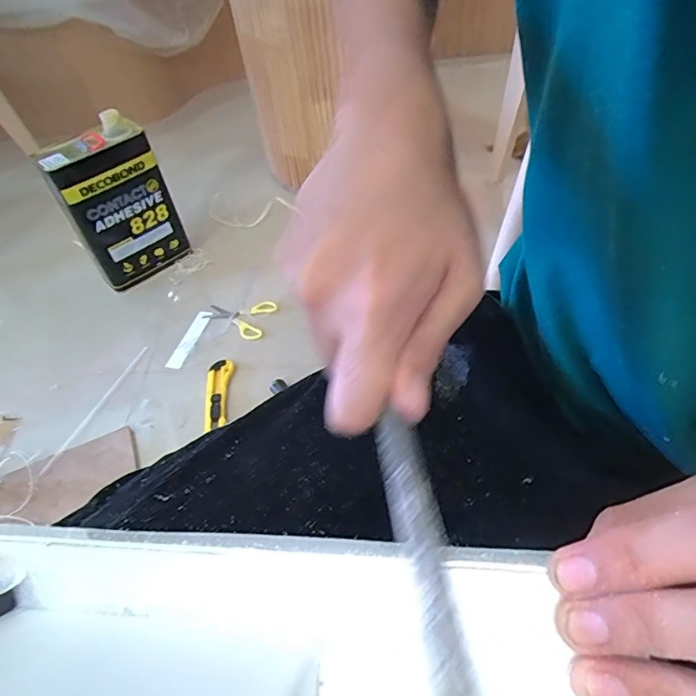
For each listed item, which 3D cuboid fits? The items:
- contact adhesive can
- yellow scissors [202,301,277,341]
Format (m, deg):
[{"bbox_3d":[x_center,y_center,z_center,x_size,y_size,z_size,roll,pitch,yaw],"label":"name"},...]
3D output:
[{"bbox_3d":[-0.396,-0.241,0.860,0.169,0.257,0.081,-33,52,-22],"label":"contact adhesive can"},{"bbox_3d":[-0.189,-0.051,0.827,0.119,0.015,0.087,9,49,15],"label":"yellow scissors"}]

